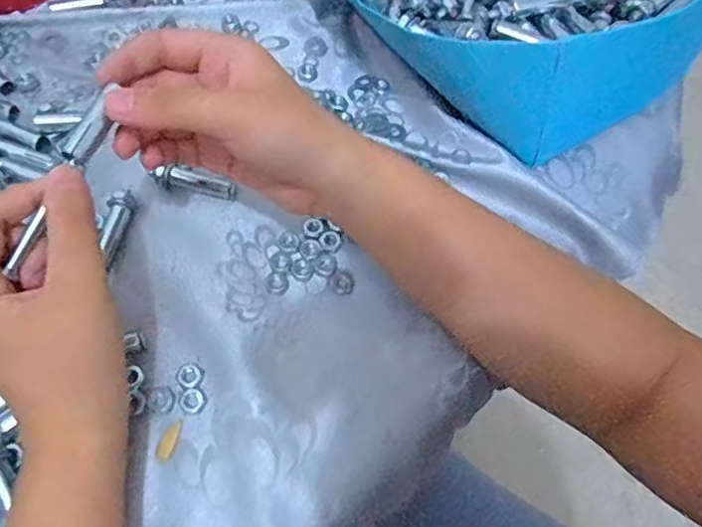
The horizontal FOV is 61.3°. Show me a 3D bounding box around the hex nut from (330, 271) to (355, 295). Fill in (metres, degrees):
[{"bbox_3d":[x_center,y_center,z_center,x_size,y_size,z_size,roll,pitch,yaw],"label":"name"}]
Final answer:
[{"bbox_3d":[-0.005,0.011,0.356,0.014,0.004,0.015,-13,65,-12],"label":"hex nut"}]

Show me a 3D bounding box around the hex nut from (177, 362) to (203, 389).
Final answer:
[{"bbox_3d":[-0.088,0.061,0.324,0.014,0.004,0.014,-37,72,-21],"label":"hex nut"}]

